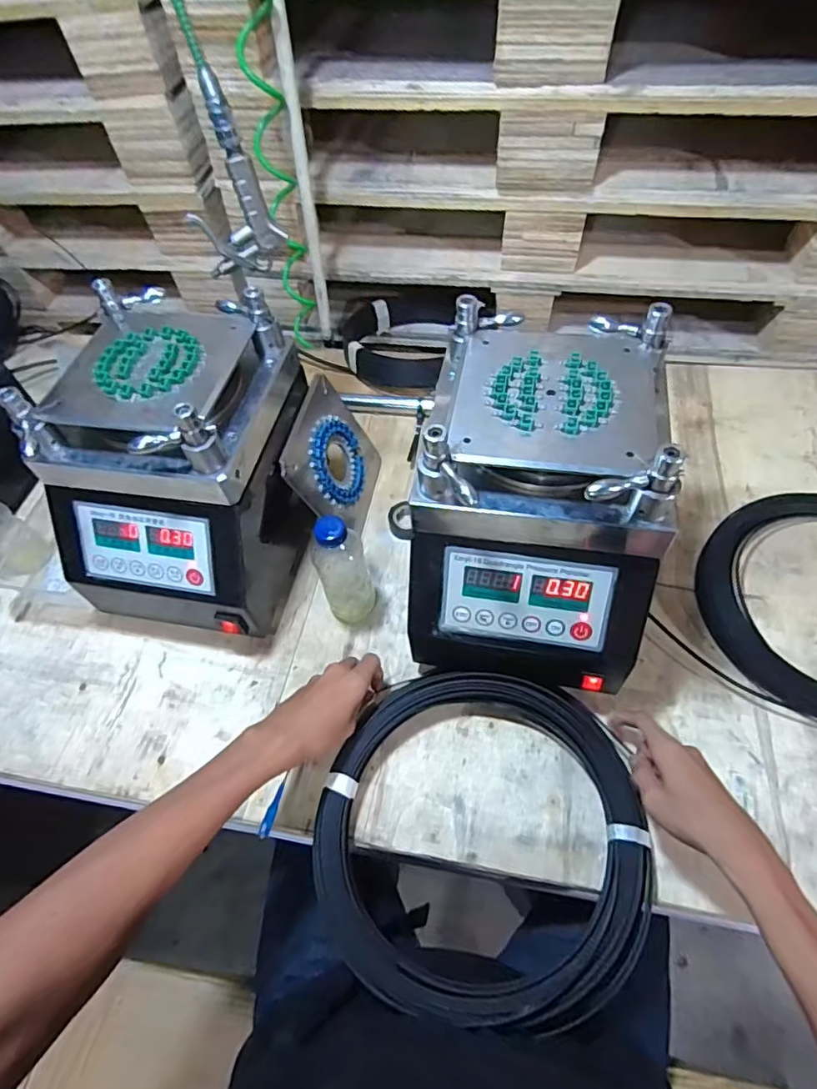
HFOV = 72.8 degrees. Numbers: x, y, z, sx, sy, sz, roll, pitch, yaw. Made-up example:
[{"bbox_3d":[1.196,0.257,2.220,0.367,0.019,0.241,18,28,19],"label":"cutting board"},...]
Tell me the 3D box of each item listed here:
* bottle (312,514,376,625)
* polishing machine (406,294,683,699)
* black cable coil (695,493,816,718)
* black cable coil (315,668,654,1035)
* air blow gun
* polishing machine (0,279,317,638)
[{"bbox_3d":[-0.076,0.019,0.629,0.058,0.172,0.069,-16,57,-5],"label":"bottle"},{"bbox_3d":[0.117,-0.030,0.533,0.224,0.259,0.272,8,58,10],"label":"polishing machine"},{"bbox_3d":[0.485,0.065,0.618,0.265,0.049,0.281,-2,57,4],"label":"black cable coil"},{"bbox_3d":[0.066,0.261,0.516,0.298,0.034,0.283,-2,57,4],"label":"black cable coil"},{"bbox_3d":[-0.186,-0.365,0.564,0.089,0.171,0.027,-13,57,-4],"label":"air blow gun"},{"bbox_3d":[-0.252,-0.075,0.636,0.217,0.279,0.280,10,59,11],"label":"polishing machine"}]

